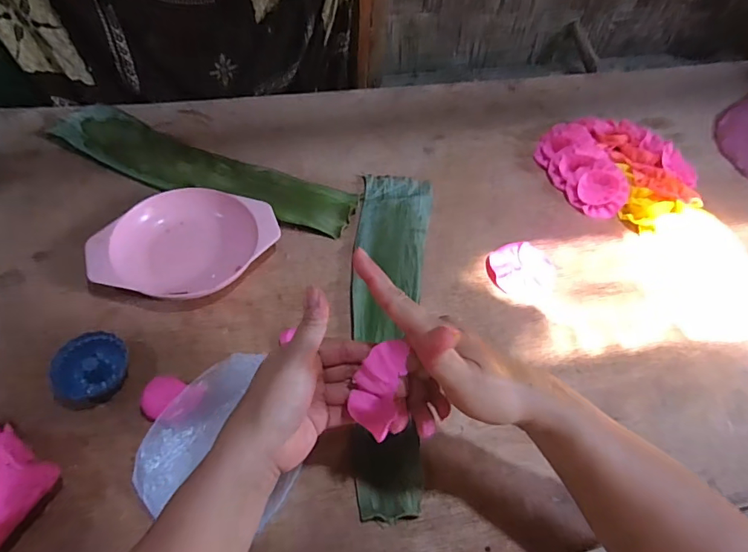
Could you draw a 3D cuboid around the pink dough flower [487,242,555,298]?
[{"bbox_3d":[0.169,-0.009,0.531,0.073,0.008,0.072,8,55,1],"label":"pink dough flower"}]

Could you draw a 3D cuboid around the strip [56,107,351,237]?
[{"bbox_3d":[-0.222,-0.134,0.585,0.408,0.011,0.095,22,56,10],"label":"strip"}]

